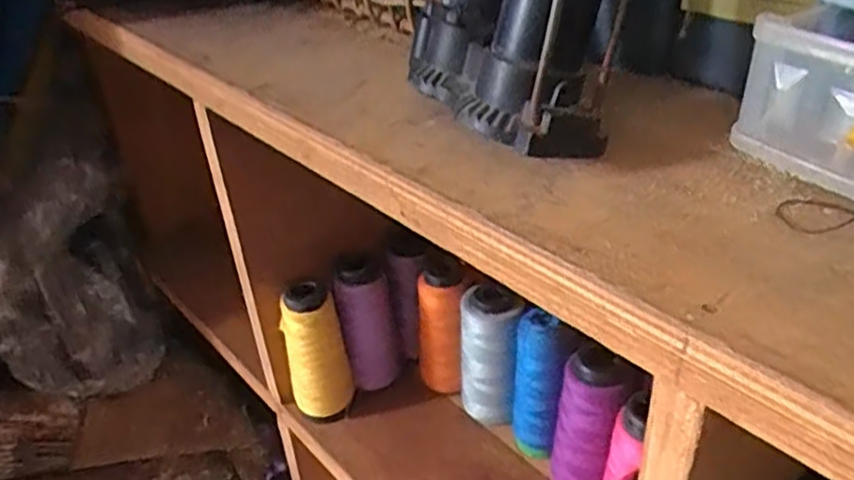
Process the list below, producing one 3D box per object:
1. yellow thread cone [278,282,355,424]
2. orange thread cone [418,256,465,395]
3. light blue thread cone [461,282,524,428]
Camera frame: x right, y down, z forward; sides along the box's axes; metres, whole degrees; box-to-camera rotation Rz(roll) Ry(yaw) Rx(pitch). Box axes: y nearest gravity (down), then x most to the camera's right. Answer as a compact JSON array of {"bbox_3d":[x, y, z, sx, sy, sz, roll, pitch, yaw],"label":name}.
[{"bbox_3d":[-0.084,0.085,0.535,0.043,0.113,0.038,-12,35,-12],"label":"yellow thread cone"},{"bbox_3d":[0.012,0.070,0.556,0.035,0.105,0.045,-4,34,0],"label":"orange thread cone"},{"bbox_3d":[0.046,0.083,0.521,0.041,0.113,0.037,-1,34,5],"label":"light blue thread cone"}]

